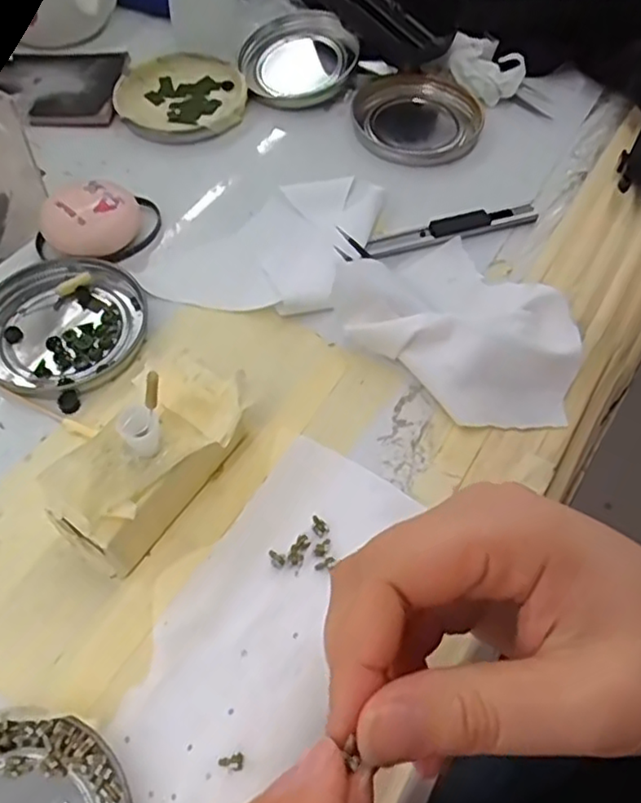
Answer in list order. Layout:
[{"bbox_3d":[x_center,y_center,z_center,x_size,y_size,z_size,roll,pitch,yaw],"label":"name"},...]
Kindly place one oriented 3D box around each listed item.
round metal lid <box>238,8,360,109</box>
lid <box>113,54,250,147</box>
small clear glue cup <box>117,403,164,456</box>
[{"bbox_3d":[-0.018,-0.220,0.410,0.067,0.025,0.070,0,58,-1],"label":"round metal lid"},{"bbox_3d":[-0.086,-0.189,0.402,0.077,0.010,0.077,0,58,-1],"label":"lid"},{"bbox_3d":[-0.065,0.011,0.235,0.013,0.018,0.015,-25,62,-15],"label":"small clear glue cup"}]

